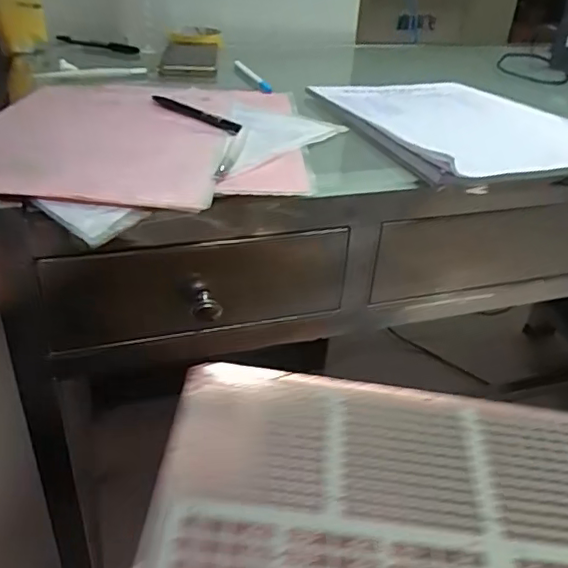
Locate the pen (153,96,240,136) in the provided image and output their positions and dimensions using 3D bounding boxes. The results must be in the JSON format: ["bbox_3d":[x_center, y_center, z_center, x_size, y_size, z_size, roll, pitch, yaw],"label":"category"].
[{"bbox_3d":[-0.088,-0.167,0.574,0.119,0.014,0.013,26,39,31],"label":"pen"}]

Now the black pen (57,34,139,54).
[{"bbox_3d":[-0.265,-0.340,0.826,0.132,0.013,0.011,15,40,11],"label":"black pen"}]

